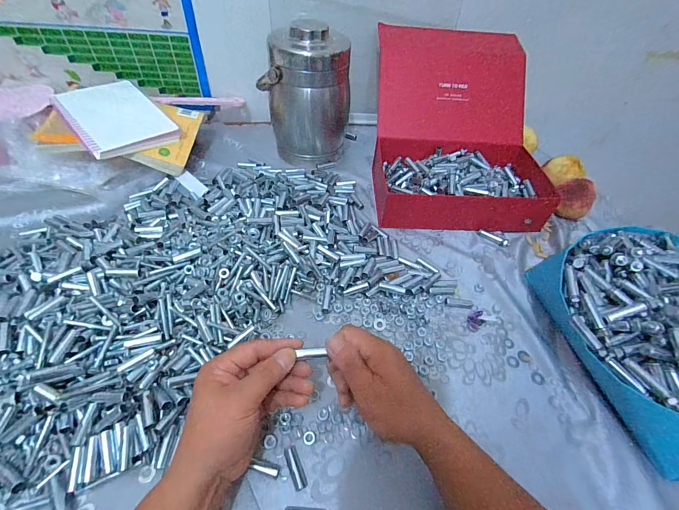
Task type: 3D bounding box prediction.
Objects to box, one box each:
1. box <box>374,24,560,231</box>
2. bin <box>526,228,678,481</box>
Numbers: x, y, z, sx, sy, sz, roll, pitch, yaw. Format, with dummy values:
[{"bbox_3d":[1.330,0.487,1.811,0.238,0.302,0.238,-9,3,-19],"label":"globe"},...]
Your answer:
[{"bbox_3d":[0.226,-0.248,0.608,0.292,0.201,0.361,2,51,-4],"label":"box"},{"bbox_3d":[0.409,0.097,0.398,0.266,0.114,0.282,-8,52,-11],"label":"bin"}]

